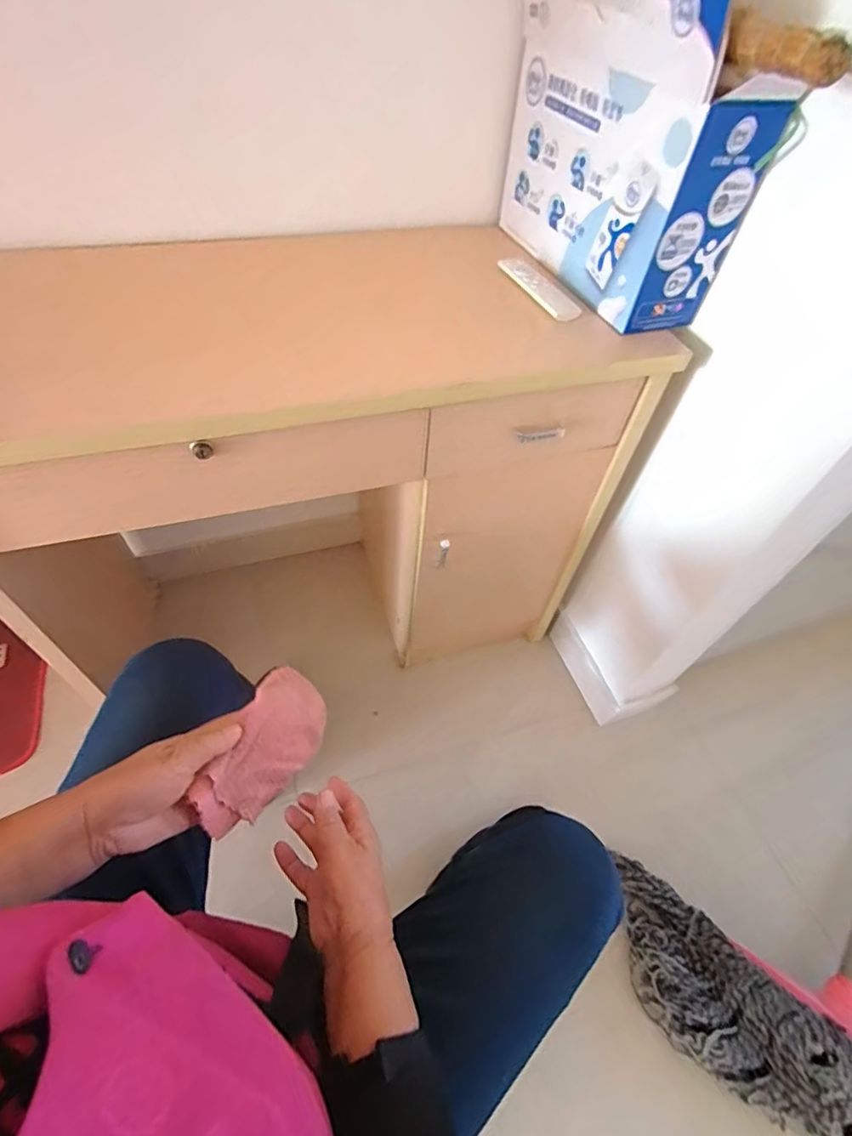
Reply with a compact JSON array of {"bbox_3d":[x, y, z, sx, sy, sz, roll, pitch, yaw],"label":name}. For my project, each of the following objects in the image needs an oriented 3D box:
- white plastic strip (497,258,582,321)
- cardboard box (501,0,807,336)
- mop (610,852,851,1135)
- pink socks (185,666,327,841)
[{"bbox_3d":[0.141,-0.362,0.664,0.037,0.019,0.151,-20,57,-20],"label":"white plastic strip"},{"bbox_3d":[0.220,-0.485,0.596,0.128,0.273,0.355,-15,56,-17],"label":"cardboard box"},{"bbox_3d":[0.831,0.451,0.893,1.080,0.125,0.536,-29,60,-25],"label":"mop"},{"bbox_3d":[-0.148,0.163,0.475,0.049,0.082,0.148,-1,35,47],"label":"pink socks"}]

